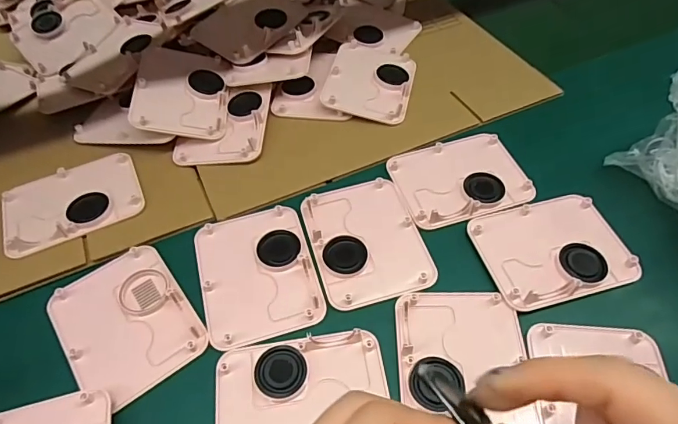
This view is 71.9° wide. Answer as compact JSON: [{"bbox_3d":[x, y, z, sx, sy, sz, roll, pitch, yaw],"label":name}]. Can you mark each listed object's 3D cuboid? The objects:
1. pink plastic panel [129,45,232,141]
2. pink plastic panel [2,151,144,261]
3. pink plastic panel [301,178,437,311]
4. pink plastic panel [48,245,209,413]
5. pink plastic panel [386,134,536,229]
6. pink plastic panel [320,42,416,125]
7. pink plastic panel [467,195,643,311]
[{"bbox_3d":[-0.174,-0.135,0.516,0.093,0.013,0.119,6,59,-17],"label":"pink plastic panel"},{"bbox_3d":[-0.261,-0.012,0.456,0.124,0.013,0.093,-24,57,-16],"label":"pink plastic panel"},{"bbox_3d":[0.024,0.023,0.426,0.096,0.009,0.124,-15,55,-10],"label":"pink plastic panel"},{"bbox_3d":[-0.175,0.090,0.383,0.094,0.009,0.122,-32,59,-21],"label":"pink plastic panel"},{"bbox_3d":[0.120,-0.035,0.464,0.124,0.008,0.094,-14,54,-9],"label":"pink plastic panel"},{"bbox_3d":[0.038,-0.155,0.550,0.096,0.017,0.120,11,54,9],"label":"pink plastic panel"},{"bbox_3d":[0.188,0.032,0.413,0.124,0.012,0.095,-13,54,-9],"label":"pink plastic panel"}]

